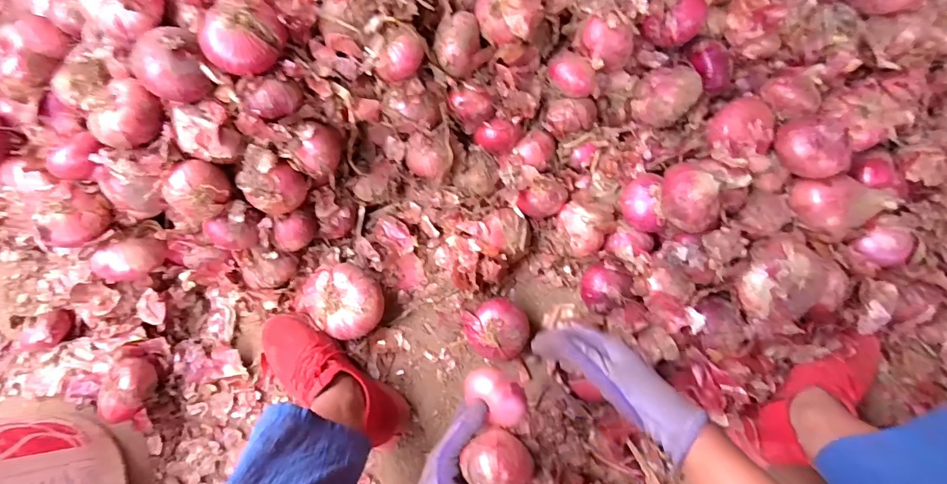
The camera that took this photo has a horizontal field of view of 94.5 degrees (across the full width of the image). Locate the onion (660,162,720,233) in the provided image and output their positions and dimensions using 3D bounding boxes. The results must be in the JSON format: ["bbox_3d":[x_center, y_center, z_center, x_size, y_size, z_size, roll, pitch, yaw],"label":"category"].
[{"bbox_3d":[0.268,-0.051,0.550,0.061,0.073,0.082,-27,75,-6],"label":"onion"}]

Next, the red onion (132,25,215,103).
[{"bbox_3d":[-0.342,-0.199,0.504,0.067,0.068,0.076,41,79,12],"label":"red onion"}]

